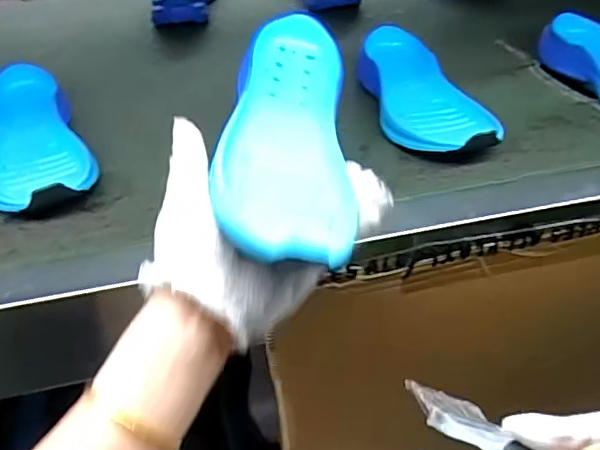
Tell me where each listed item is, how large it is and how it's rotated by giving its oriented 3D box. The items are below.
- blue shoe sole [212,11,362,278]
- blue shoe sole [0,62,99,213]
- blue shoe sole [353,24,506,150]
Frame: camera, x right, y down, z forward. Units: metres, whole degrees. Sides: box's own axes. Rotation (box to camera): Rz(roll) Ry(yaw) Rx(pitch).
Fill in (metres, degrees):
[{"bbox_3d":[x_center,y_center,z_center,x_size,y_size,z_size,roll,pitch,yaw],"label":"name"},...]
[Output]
[{"bbox_3d":[-0.008,-0.064,0.381,0.080,0.032,0.233,-1,50,4],"label":"blue shoe sole"},{"bbox_3d":[-0.237,-0.075,0.500,0.086,0.059,0.209,-20,39,-20],"label":"blue shoe sole"},{"bbox_3d":[0.115,-0.127,0.549,0.083,0.057,0.204,-9,37,-7],"label":"blue shoe sole"}]

